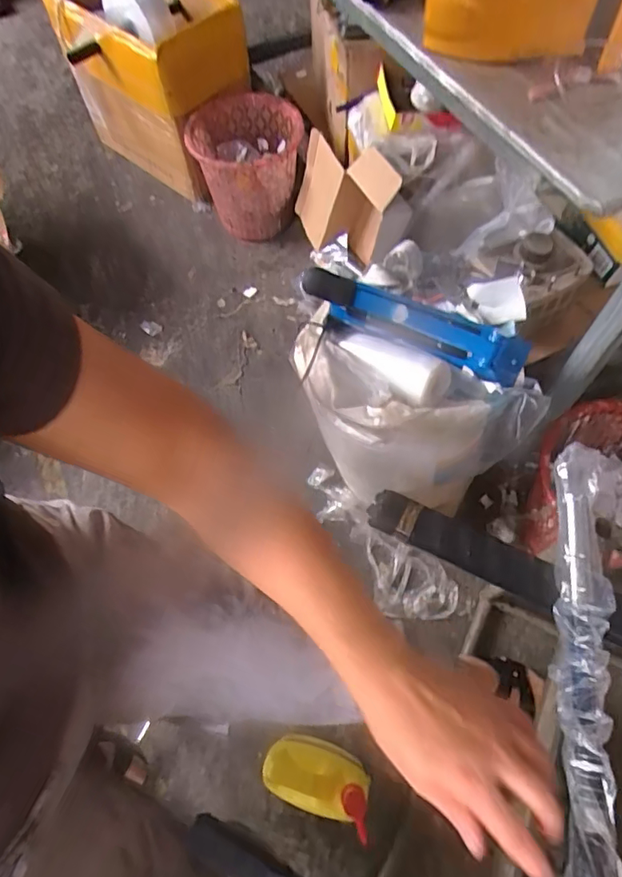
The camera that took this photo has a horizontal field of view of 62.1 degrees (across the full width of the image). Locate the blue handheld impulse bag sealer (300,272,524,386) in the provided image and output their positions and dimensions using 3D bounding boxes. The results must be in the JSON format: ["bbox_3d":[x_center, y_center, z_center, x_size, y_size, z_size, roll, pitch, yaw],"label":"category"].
[{"bbox_3d":[0.148,-0.161,0.724,0.313,0.114,0.085,22,67,13],"label":"blue handheld impulse bag sealer"}]

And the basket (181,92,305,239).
[{"bbox_3d":[-0.158,-0.701,1.340,0.278,0.238,0.244,-13,64,-4],"label":"basket"}]

